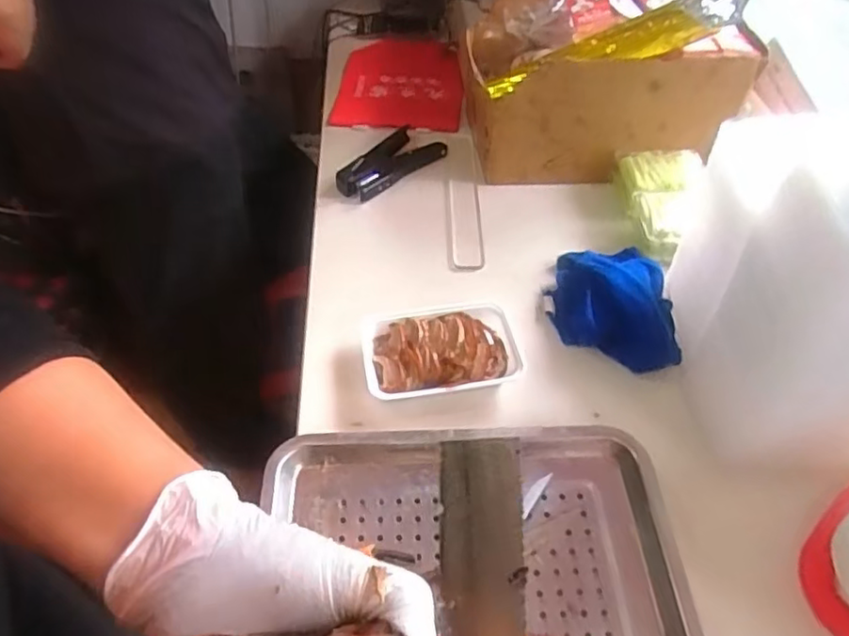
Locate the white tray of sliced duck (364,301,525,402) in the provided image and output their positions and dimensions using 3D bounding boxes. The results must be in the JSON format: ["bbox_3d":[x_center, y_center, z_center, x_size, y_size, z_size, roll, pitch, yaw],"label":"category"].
[{"bbox_3d":[0.018,0.035,0.672,0.166,0.030,0.112,-5,49,-5],"label":"white tray of sliced duck"}]

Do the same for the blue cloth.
[{"bbox_3d":[0.212,-0.024,0.703,0.122,0.065,0.173,0,49,0],"label":"blue cloth"}]

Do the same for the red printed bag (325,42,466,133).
[{"bbox_3d":[-0.039,-0.410,1.062,0.206,0.034,0.275,4,49,3],"label":"red printed bag"}]

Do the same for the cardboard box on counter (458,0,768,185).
[{"bbox_3d":[0.239,-0.342,0.860,0.333,0.228,0.202,0,49,0],"label":"cardboard box on counter"}]

